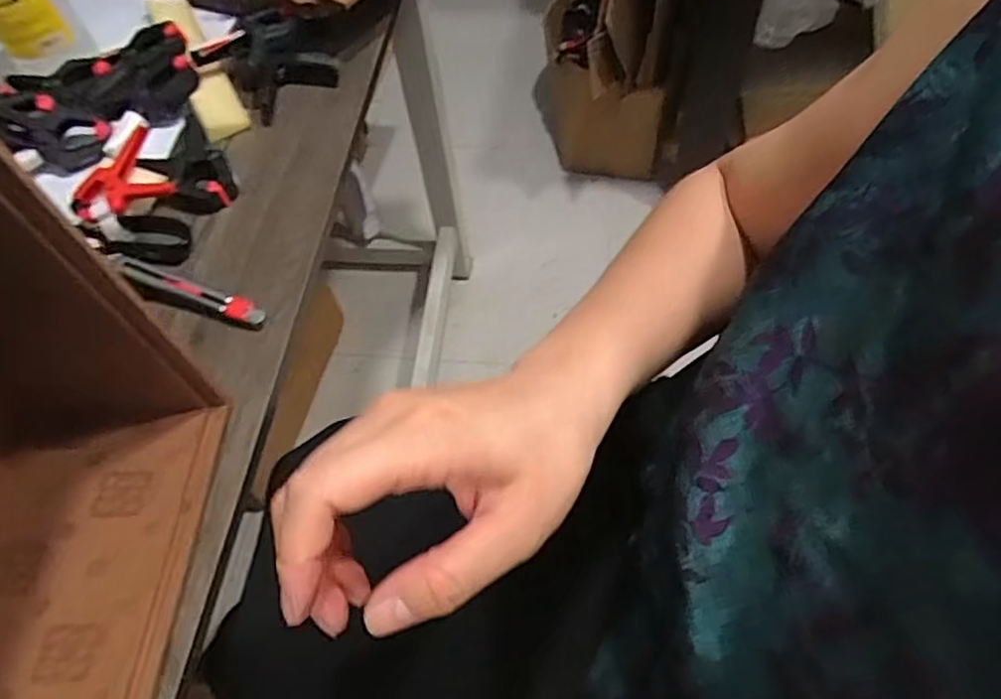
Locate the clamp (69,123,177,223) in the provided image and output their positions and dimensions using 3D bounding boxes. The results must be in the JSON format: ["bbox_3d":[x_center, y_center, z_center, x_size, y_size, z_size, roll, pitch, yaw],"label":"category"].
[{"bbox_3d":[-0.314,-0.135,0.557,0.085,0.020,0.069,-34,70,0],"label":"clamp"}]

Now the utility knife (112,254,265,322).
[{"bbox_3d":[-0.241,-0.047,0.510,0.140,0.014,0.016,18,61,15],"label":"utility knife"}]

